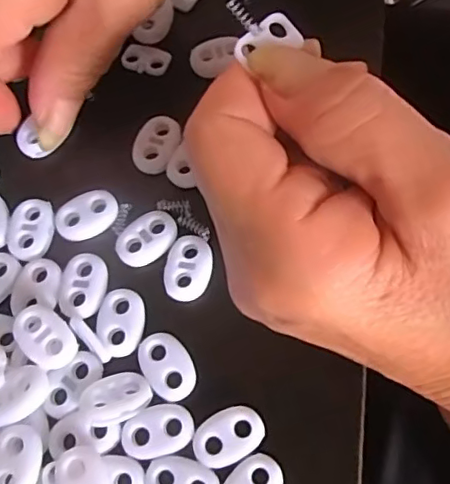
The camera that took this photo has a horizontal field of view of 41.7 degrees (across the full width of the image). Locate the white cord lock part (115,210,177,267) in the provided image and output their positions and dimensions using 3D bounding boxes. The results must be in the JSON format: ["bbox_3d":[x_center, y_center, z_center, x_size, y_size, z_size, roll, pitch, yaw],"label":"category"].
[{"bbox_3d":[-0.028,-0.002,0.205,0.022,0.004,0.016,-39,75,-10],"label":"white cord lock part"}]

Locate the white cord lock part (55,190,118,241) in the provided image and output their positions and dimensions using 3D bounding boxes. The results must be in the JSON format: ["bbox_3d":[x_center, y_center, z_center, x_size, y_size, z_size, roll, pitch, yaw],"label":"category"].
[{"bbox_3d":[-0.049,-0.010,0.208,0.022,0.004,0.015,-30,73,-8],"label":"white cord lock part"}]

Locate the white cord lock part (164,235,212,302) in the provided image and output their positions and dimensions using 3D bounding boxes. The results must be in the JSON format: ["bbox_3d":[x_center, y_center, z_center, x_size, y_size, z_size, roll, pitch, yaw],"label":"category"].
[{"bbox_3d":[-0.013,0.008,0.200,0.015,0.004,0.023,10,72,5],"label":"white cord lock part"}]

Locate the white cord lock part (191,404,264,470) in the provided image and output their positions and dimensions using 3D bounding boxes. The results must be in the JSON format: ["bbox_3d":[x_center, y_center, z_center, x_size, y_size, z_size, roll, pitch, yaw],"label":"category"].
[{"bbox_3d":[0.001,0.059,0.181,0.022,0.004,0.015,-26,73,-7],"label":"white cord lock part"}]

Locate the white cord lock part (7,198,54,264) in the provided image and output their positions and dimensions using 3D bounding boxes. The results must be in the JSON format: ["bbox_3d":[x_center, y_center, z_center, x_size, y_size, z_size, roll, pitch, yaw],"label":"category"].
[{"bbox_3d":[-0.069,-0.005,0.207,0.016,0.004,0.022,-1,72,2],"label":"white cord lock part"}]

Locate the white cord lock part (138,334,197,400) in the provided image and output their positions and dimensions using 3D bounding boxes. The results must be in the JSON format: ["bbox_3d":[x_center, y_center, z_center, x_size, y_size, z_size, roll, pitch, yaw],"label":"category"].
[{"bbox_3d":[-0.019,0.040,0.190,0.015,0.004,0.022,-34,74,-9],"label":"white cord lock part"}]

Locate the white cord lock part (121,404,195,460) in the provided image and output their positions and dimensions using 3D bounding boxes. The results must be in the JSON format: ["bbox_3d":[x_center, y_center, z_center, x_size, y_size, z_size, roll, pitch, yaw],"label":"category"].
[{"bbox_3d":[-0.021,0.058,0.182,0.022,0.004,0.014,-15,72,-3],"label":"white cord lock part"}]

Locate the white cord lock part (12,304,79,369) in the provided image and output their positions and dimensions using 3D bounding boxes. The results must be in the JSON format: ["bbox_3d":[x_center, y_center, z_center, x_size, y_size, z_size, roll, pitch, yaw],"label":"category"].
[{"bbox_3d":[-0.058,0.031,0.191,0.015,0.008,0.022,-43,75,-11],"label":"white cord lock part"}]

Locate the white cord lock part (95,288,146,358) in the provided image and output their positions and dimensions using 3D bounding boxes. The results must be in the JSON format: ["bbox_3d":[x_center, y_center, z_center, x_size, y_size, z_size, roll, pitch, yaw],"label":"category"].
[{"bbox_3d":[-0.035,0.026,0.194,0.015,0.004,0.022,1,72,2],"label":"white cord lock part"}]

